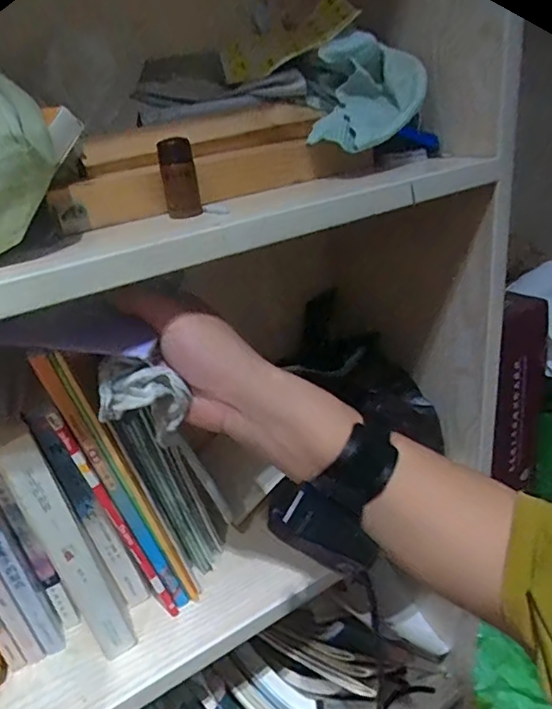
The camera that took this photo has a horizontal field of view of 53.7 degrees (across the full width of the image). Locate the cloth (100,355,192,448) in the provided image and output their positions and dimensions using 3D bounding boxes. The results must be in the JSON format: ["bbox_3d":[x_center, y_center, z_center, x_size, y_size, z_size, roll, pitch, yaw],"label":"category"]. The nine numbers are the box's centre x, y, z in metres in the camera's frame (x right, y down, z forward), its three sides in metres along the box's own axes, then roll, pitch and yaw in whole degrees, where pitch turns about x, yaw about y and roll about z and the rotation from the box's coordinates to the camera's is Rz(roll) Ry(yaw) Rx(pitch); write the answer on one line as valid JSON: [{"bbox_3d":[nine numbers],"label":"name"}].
[{"bbox_3d":[-0.085,0.033,0.350,0.050,0.063,0.034,-20,29,-25],"label":"cloth"}]

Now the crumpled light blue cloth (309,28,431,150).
[{"bbox_3d":[0.073,-0.208,0.424,0.081,0.074,0.094,1,27,15],"label":"crumpled light blue cloth"}]

